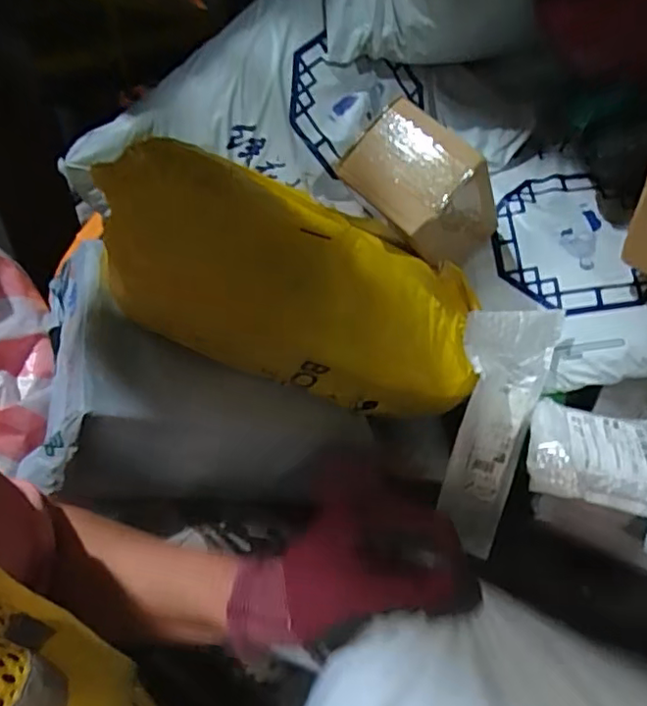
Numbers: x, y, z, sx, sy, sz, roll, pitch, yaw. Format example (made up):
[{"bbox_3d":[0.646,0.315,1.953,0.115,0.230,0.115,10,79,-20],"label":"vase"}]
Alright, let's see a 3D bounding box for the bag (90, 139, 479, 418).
[{"bbox_3d":[-0.024,-0.053,0.580,0.391,0.165,0.096,24,38,-19],"label":"bag"}]

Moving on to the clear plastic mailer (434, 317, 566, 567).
[{"bbox_3d":[0.178,0.090,0.643,0.107,0.283,0.025,-1,22,-18],"label":"clear plastic mailer"}]

